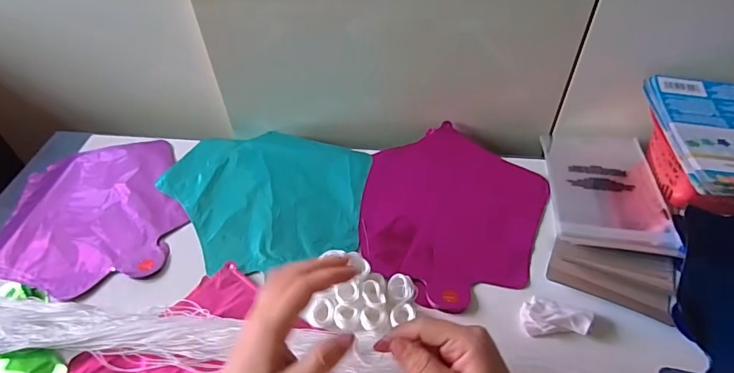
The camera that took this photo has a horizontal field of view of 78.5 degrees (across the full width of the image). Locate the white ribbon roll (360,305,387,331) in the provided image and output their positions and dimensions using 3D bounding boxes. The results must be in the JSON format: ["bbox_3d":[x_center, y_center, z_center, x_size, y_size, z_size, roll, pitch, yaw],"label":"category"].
[{"bbox_3d":[0.006,0.124,0.423,0.023,0.010,0.021,-1,46,1],"label":"white ribbon roll"}]

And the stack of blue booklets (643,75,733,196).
[{"bbox_3d":[0.372,-0.058,0.457,0.128,0.016,0.182,3,47,4],"label":"stack of blue booklets"}]

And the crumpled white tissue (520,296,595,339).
[{"bbox_3d":[0.175,0.120,0.418,0.058,0.017,0.039,-1,46,2],"label":"crumpled white tissue"}]

